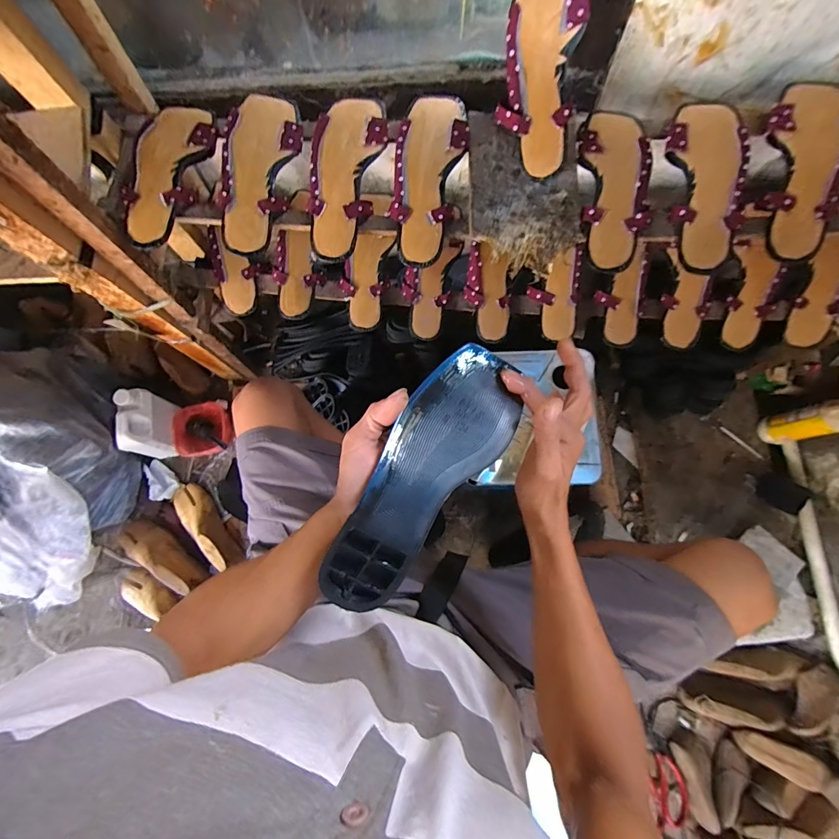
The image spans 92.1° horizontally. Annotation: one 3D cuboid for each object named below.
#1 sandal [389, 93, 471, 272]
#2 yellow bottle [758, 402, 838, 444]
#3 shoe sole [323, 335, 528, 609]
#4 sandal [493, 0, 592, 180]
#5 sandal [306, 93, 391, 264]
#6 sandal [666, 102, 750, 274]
[{"bbox_3d":[0.012,-0.322,0.540,0.089,0.046,0.226,7,75,3],"label":"sandal"},{"bbox_3d":[0.767,-0.006,0.754,0.065,0.258,0.062,-14,75,-2],"label":"yellow bottle"},{"bbox_3d":[0.005,0.046,0.331,0.080,0.037,0.235,31,79,9],"label":"shoe sole"},{"bbox_3d":[0.152,-0.434,0.503,0.092,0.025,0.234,2,102,2],"label":"sandal"},{"bbox_3d":[-0.097,-0.323,0.538,0.090,0.034,0.227,5,75,3],"label":"sandal"},{"bbox_3d":[0.363,-0.298,0.515,0.089,0.041,0.213,9,76,4],"label":"sandal"}]

